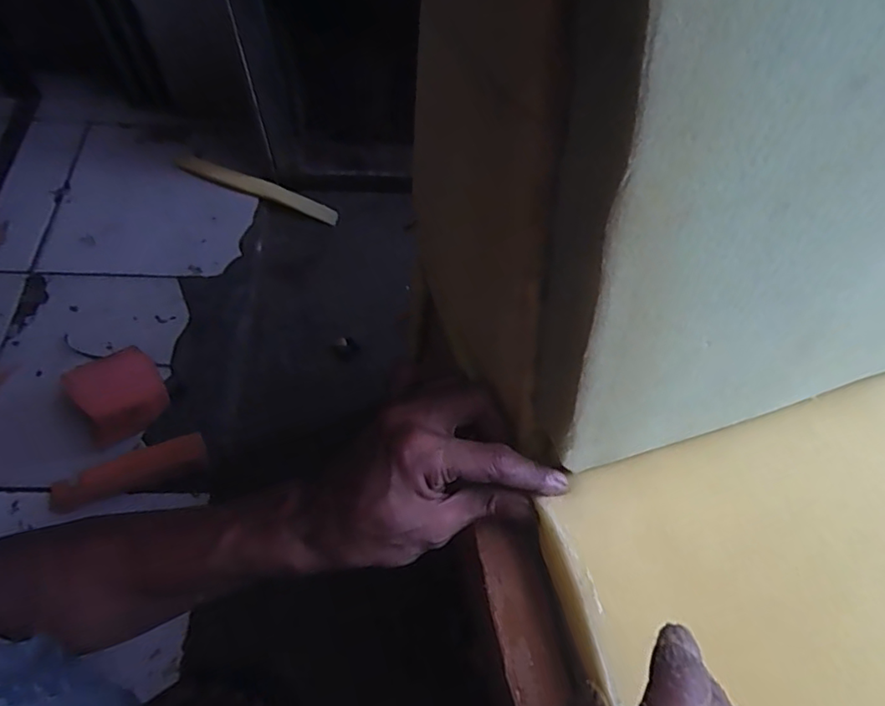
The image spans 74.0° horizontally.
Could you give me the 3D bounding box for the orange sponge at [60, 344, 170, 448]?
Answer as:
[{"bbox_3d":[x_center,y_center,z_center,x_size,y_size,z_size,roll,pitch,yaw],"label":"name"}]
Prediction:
[{"bbox_3d":[-0.382,0.047,0.694,0.094,0.049,0.089,-27,66,-16],"label":"orange sponge"}]

